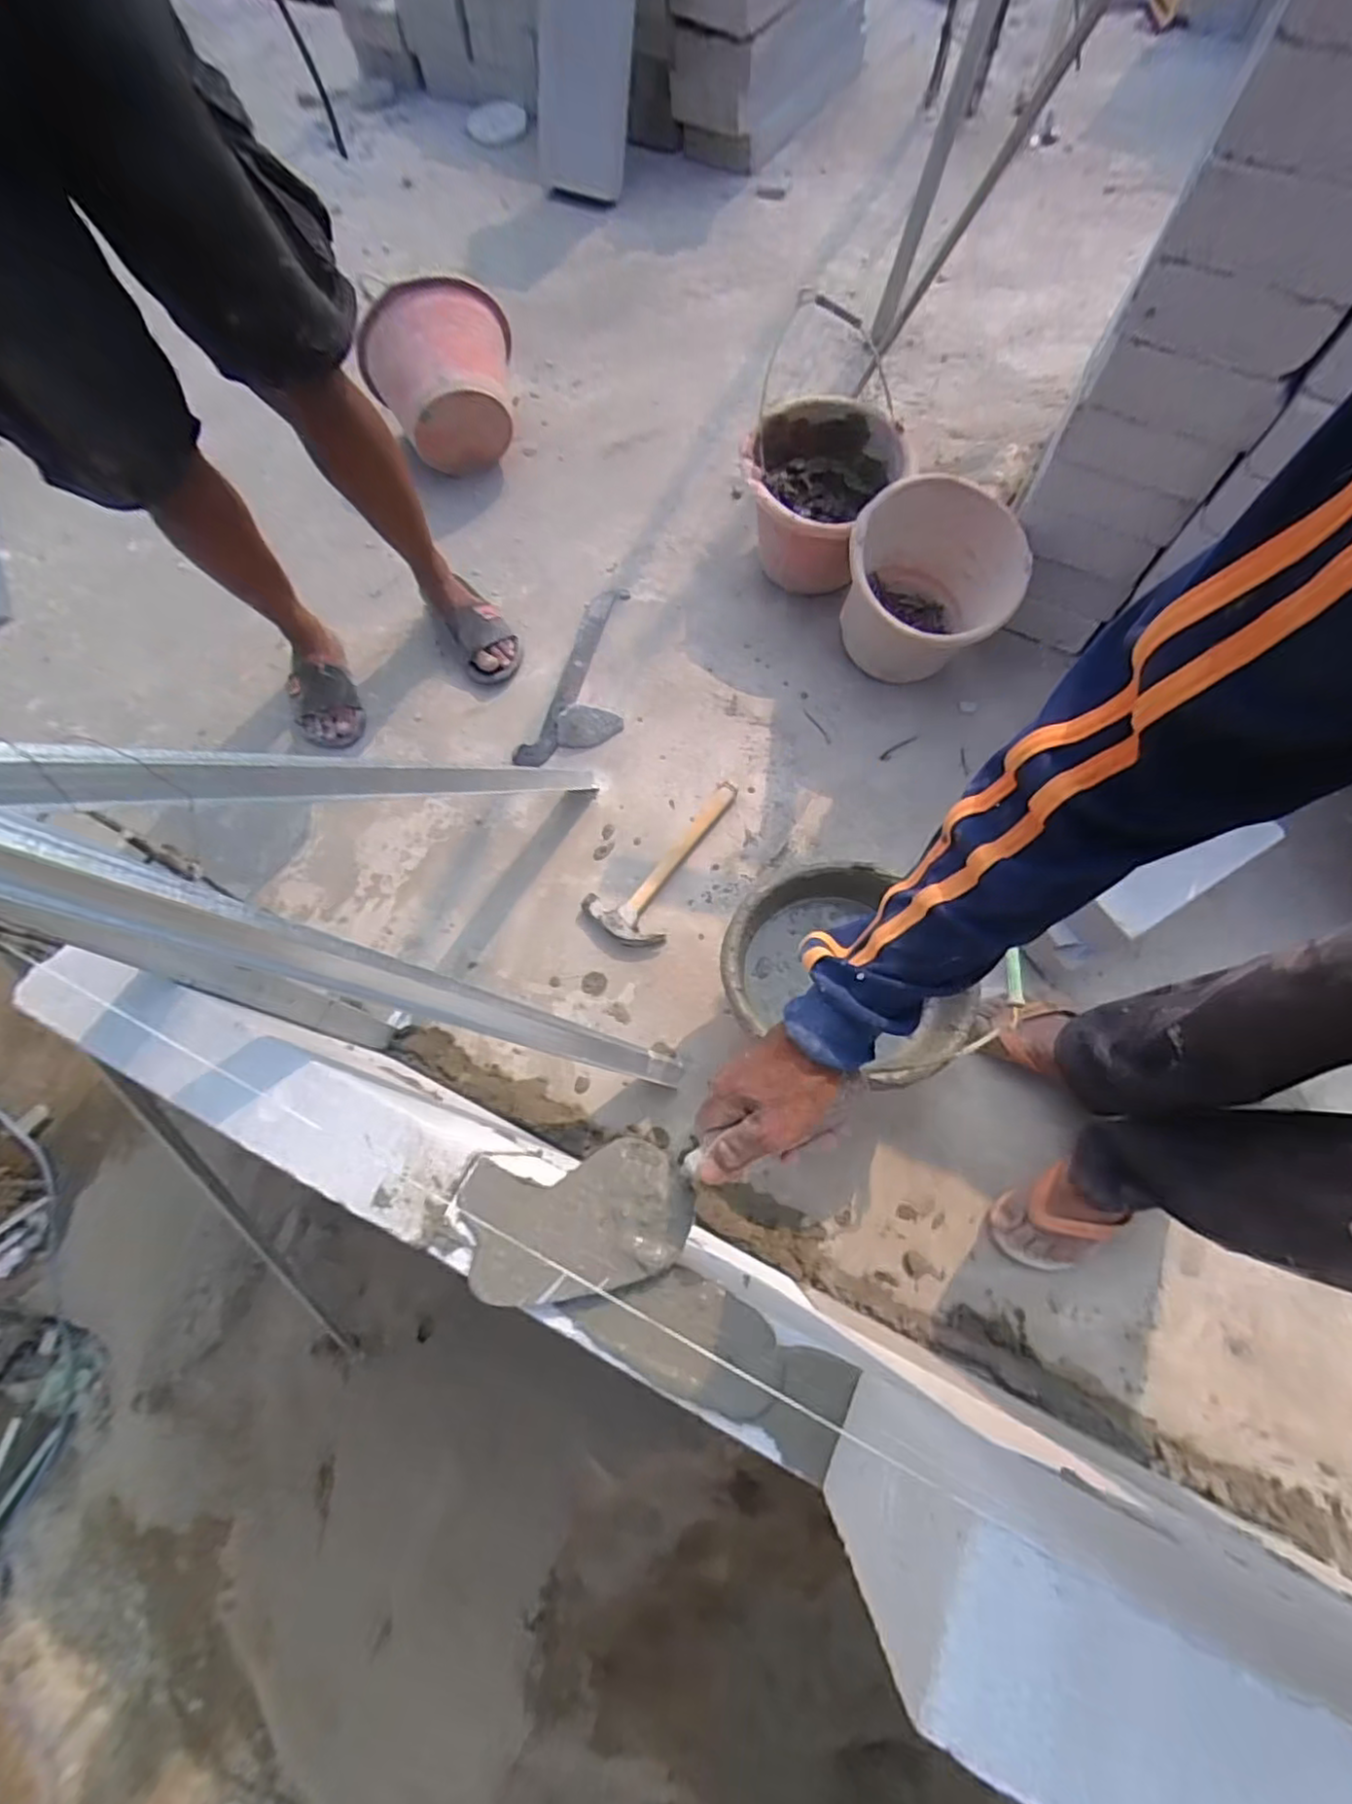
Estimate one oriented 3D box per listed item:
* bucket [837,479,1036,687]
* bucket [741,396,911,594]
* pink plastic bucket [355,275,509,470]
[{"bbox_3d":[0.392,-0.480,1.085,0.249,0.229,0.270,0,69,1],"label":"bucket"},{"bbox_3d":[0.244,-0.681,1.176,0.258,0.195,0.310,10,69,5],"label":"bucket"},{"bbox_3d":[-0.417,-0.941,1.244,0.274,0.229,0.162,-19,70,-6],"label":"pink plastic bucket"}]

